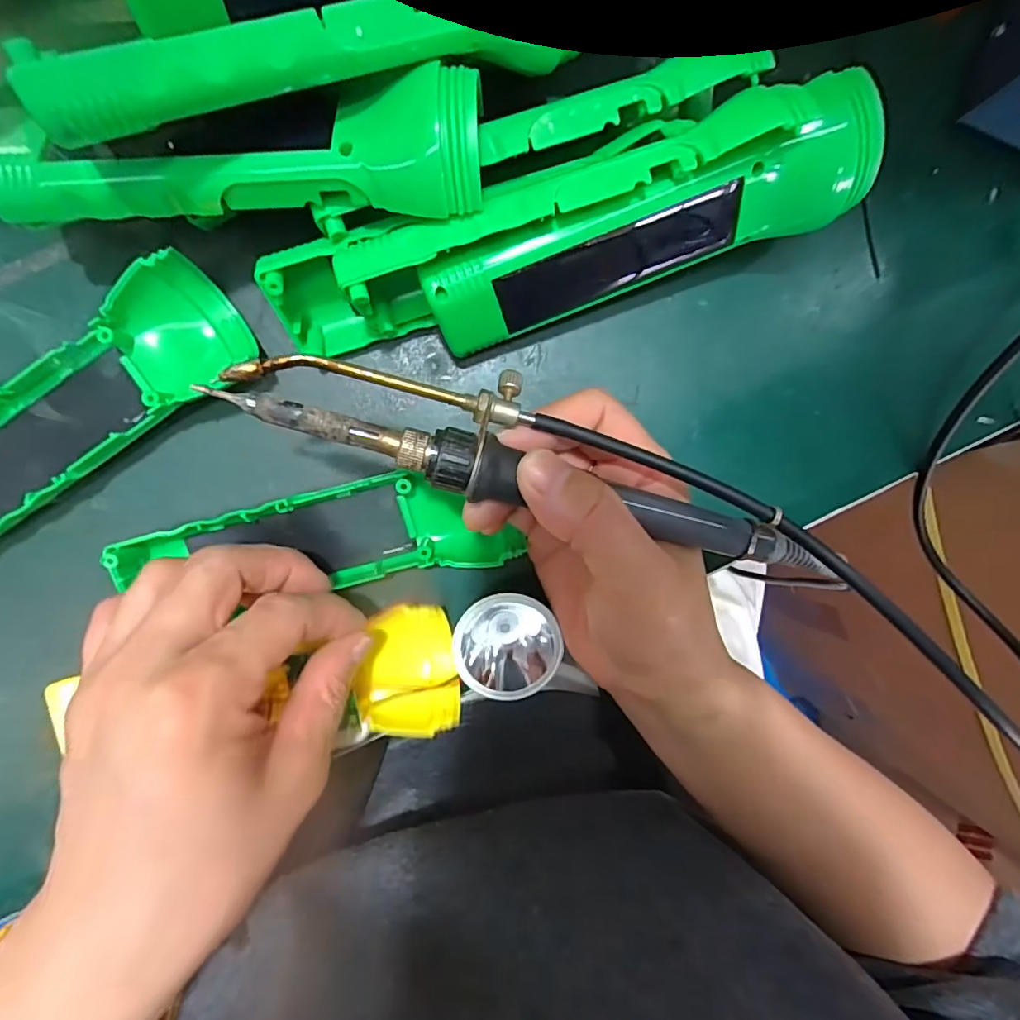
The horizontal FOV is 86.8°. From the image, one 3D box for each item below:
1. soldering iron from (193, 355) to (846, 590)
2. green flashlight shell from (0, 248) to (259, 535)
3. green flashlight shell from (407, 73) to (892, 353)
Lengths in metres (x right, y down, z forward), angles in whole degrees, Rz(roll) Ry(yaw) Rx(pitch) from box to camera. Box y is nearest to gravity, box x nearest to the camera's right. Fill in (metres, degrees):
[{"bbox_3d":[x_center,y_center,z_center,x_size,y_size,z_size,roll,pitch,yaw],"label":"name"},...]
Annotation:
[{"bbox_3d":[0.012,-0.017,0.170,0.191,0.024,0.036,15,94,-8],"label":"soldering iron"},{"bbox_3d":[-0.181,-0.034,0.217,0.162,0.024,0.045,-34,96,0],"label":"green flashlight shell"},{"bbox_3d":[0.048,-0.100,0.206,0.160,0.062,0.032,-21,96,-1],"label":"green flashlight shell"}]

